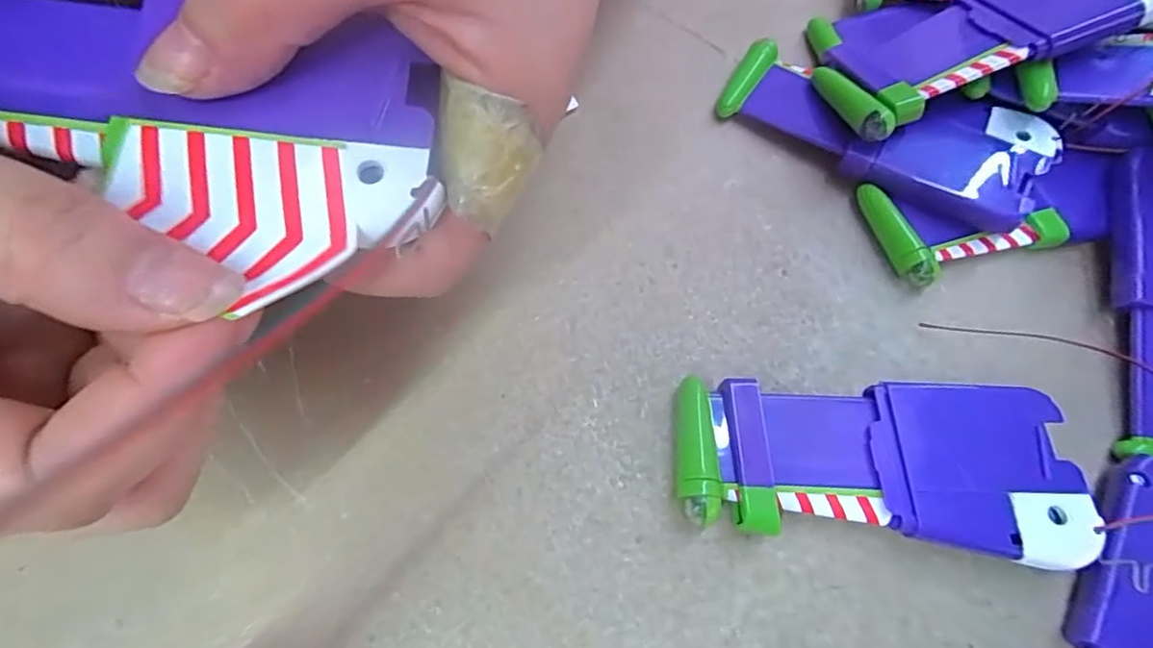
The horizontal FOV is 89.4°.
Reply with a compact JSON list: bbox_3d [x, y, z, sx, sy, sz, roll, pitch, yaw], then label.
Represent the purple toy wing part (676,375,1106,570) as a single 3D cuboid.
[{"bbox_3d":[0.090,0.041,0.178,0.117,0.014,0.049,6,65,-1],"label":"purple toy wing part"}]

